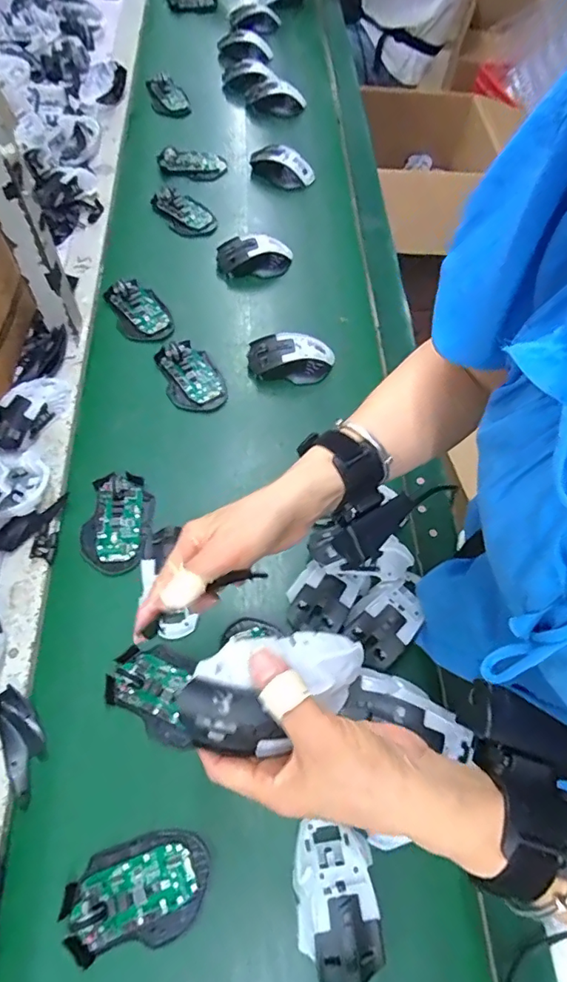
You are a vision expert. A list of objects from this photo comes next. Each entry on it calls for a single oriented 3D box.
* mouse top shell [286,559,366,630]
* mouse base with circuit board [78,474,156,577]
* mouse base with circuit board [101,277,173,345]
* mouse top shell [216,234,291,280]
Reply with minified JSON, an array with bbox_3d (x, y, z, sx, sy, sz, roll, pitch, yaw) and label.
[{"bbox_3d":[0.038,0.111,0.525,0.064,0.021,0.071,17,74,29],"label":"mouse top shell"},{"bbox_3d":[-0.185,0.033,0.565,0.076,0.020,0.116,-4,62,-2],"label":"mouse base with circuit board"},{"bbox_3d":[-0.201,-0.254,0.713,0.070,0.024,0.100,-27,65,-14],"label":"mouse base with circuit board"},{"bbox_3d":[-0.044,-0.354,0.782,0.113,0.048,0.058,-13,62,-7],"label":"mouse top shell"}]

